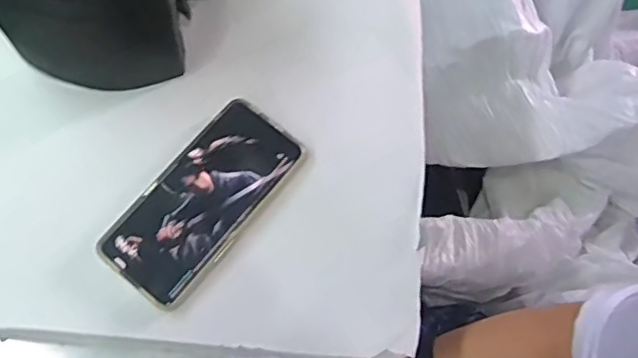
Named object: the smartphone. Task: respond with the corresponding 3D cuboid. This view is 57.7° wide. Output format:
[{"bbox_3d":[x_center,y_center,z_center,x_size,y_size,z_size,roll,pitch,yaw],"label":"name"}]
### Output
[{"bbox_3d":[-0.087,0.014,0.441,0.077,0.012,0.161,37,71,13],"label":"smartphone"}]

